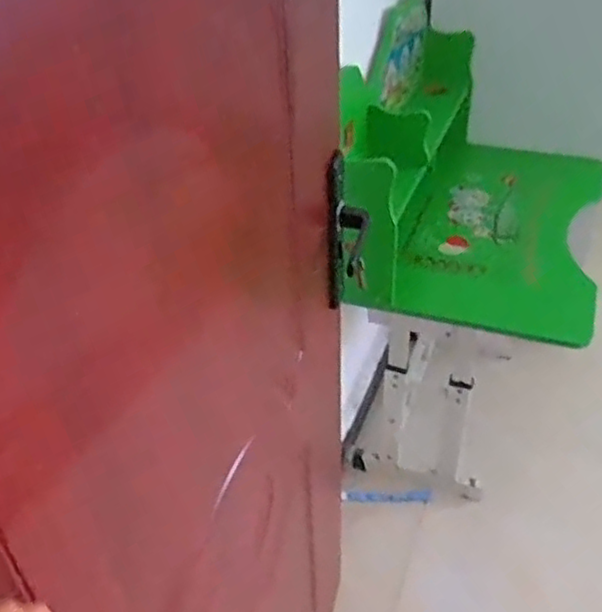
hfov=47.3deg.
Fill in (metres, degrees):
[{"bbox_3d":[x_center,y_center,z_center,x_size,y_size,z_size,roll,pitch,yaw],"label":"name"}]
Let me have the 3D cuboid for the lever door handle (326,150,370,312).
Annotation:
[{"bbox_3d":[0.063,-0.101,0.947,0.053,0.228,0.050,4,38,5],"label":"lever door handle"}]

